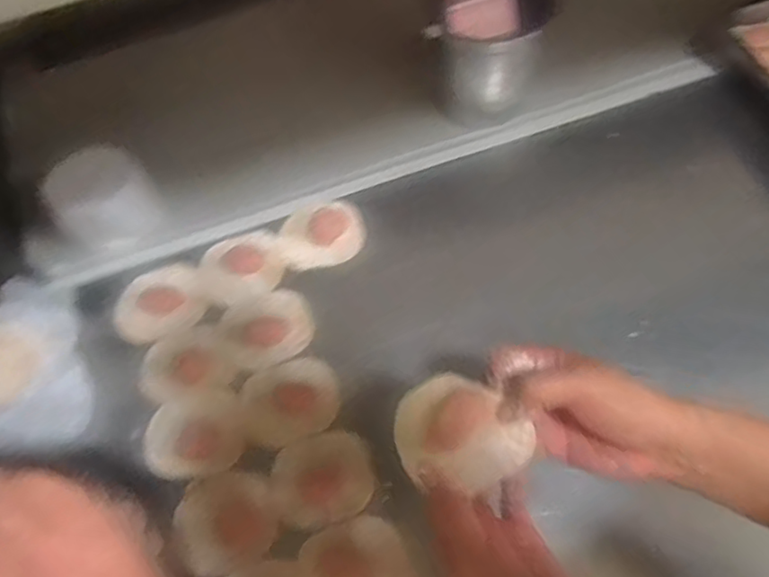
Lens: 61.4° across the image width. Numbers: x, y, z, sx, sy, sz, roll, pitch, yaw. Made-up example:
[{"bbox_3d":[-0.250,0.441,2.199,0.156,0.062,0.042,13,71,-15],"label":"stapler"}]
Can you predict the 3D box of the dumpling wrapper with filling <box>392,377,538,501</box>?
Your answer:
[{"bbox_3d":[0.046,0.087,0.403,0.077,0.026,0.074,-1,61,1],"label":"dumpling wrapper with filling"}]

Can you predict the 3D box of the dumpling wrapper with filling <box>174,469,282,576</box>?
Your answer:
[{"bbox_3d":[-0.127,0.187,0.525,0.079,0.011,0.078,-1,61,1],"label":"dumpling wrapper with filling"}]

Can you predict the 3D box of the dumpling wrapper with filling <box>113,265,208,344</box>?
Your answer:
[{"bbox_3d":[-0.214,0.014,0.617,0.087,0.008,0.068,-18,63,-8],"label":"dumpling wrapper with filling"}]

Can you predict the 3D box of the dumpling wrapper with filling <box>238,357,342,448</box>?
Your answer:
[{"bbox_3d":[-0.084,0.100,0.580,0.089,0.010,0.077,-36,66,-16],"label":"dumpling wrapper with filling"}]

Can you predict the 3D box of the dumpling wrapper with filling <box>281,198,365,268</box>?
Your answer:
[{"bbox_3d":[-0.062,-0.057,0.648,0.080,0.009,0.074,-1,61,1],"label":"dumpling wrapper with filling"}]

